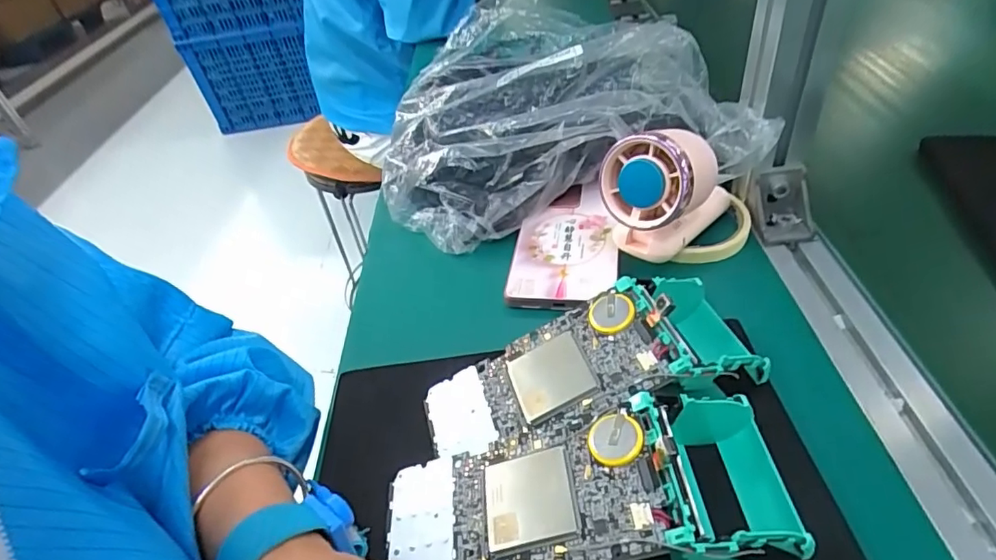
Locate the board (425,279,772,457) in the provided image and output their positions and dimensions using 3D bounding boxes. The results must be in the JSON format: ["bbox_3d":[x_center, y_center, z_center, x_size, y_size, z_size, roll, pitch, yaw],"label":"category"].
[{"bbox_3d":[0.050,0.042,0.288,0.173,0.052,0.074,-15,43,-6],"label":"board"}]

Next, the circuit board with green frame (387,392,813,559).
[{"bbox_3d":[0.034,0.093,0.241,0.175,0.038,0.069,-5,43,6],"label":"circuit board with green frame"}]

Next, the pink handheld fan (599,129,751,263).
[{"bbox_3d":[0.129,-0.060,0.361,0.119,0.091,0.044,-24,45,-15],"label":"pink handheld fan"}]

